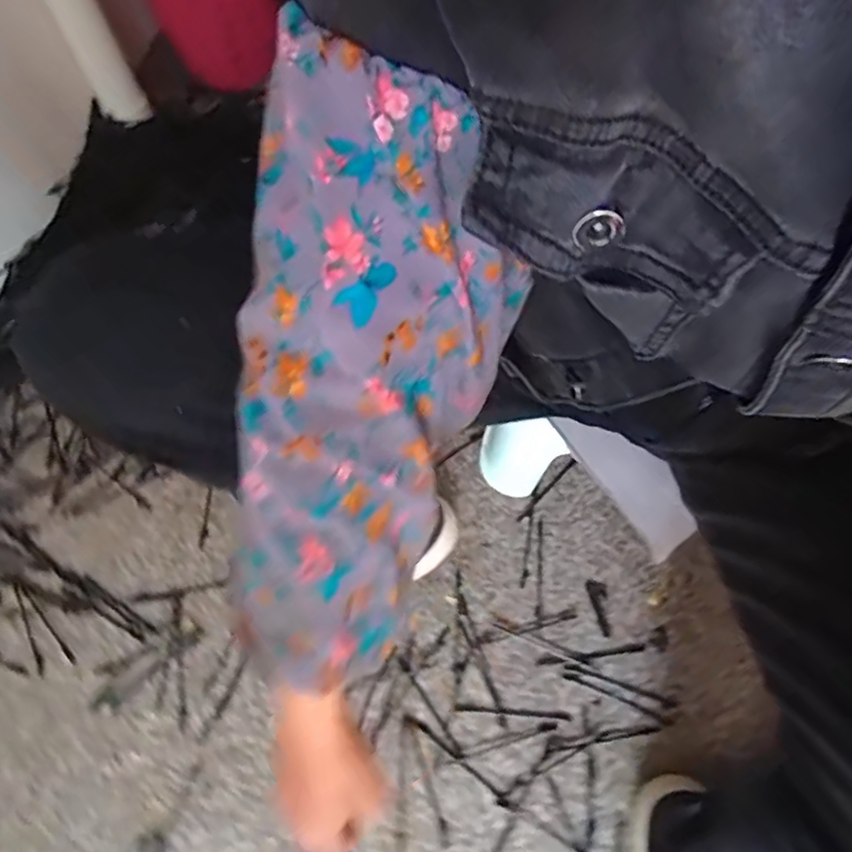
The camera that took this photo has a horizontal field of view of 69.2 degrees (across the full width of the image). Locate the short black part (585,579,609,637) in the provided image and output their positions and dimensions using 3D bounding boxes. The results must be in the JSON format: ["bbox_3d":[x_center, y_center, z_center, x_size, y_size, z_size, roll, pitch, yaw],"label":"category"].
[{"bbox_3d":[0.189,0.193,0.660,0.021,0.004,0.059,-14,67,-6],"label":"short black part"}]

